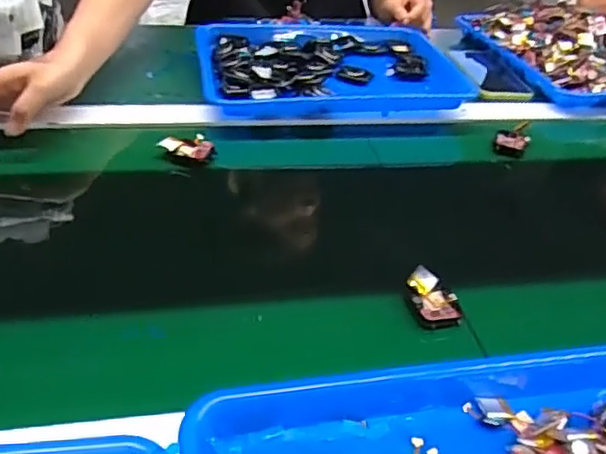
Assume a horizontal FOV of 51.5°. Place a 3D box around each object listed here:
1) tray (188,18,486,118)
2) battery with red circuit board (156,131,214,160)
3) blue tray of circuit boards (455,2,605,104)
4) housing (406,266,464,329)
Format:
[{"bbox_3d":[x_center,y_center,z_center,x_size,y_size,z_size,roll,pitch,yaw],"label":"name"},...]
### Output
[{"bbox_3d":[0.033,-0.223,0.834,0.329,0.032,0.279,1,38,-8],"label":"tray"},{"bbox_3d":[-0.124,-0.085,0.670,0.055,0.016,0.029,-5,39,-15],"label":"battery with red circuit board"},{"bbox_3d":[0.391,-0.261,0.923,0.217,0.066,0.295,-7,40,-18],"label":"blue tray of circuit boards"},{"bbox_3d":[0.108,0.057,0.512,0.038,0.016,0.056,-1,38,-10],"label":"housing"}]

